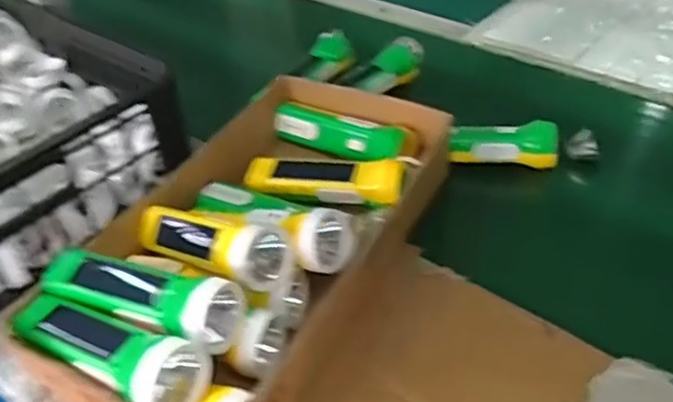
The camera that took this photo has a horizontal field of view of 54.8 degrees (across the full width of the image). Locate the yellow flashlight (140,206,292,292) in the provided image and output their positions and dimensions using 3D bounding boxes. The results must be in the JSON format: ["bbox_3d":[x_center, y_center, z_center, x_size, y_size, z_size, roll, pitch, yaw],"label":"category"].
[{"bbox_3d":[-0.107,0.037,0.555,0.162,0.062,0.060,6,37,44],"label":"yellow flashlight"}]

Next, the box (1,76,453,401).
[{"bbox_3d":[-0.073,0.013,0.603,0.246,0.095,0.432,17,44,24],"label":"box"}]

